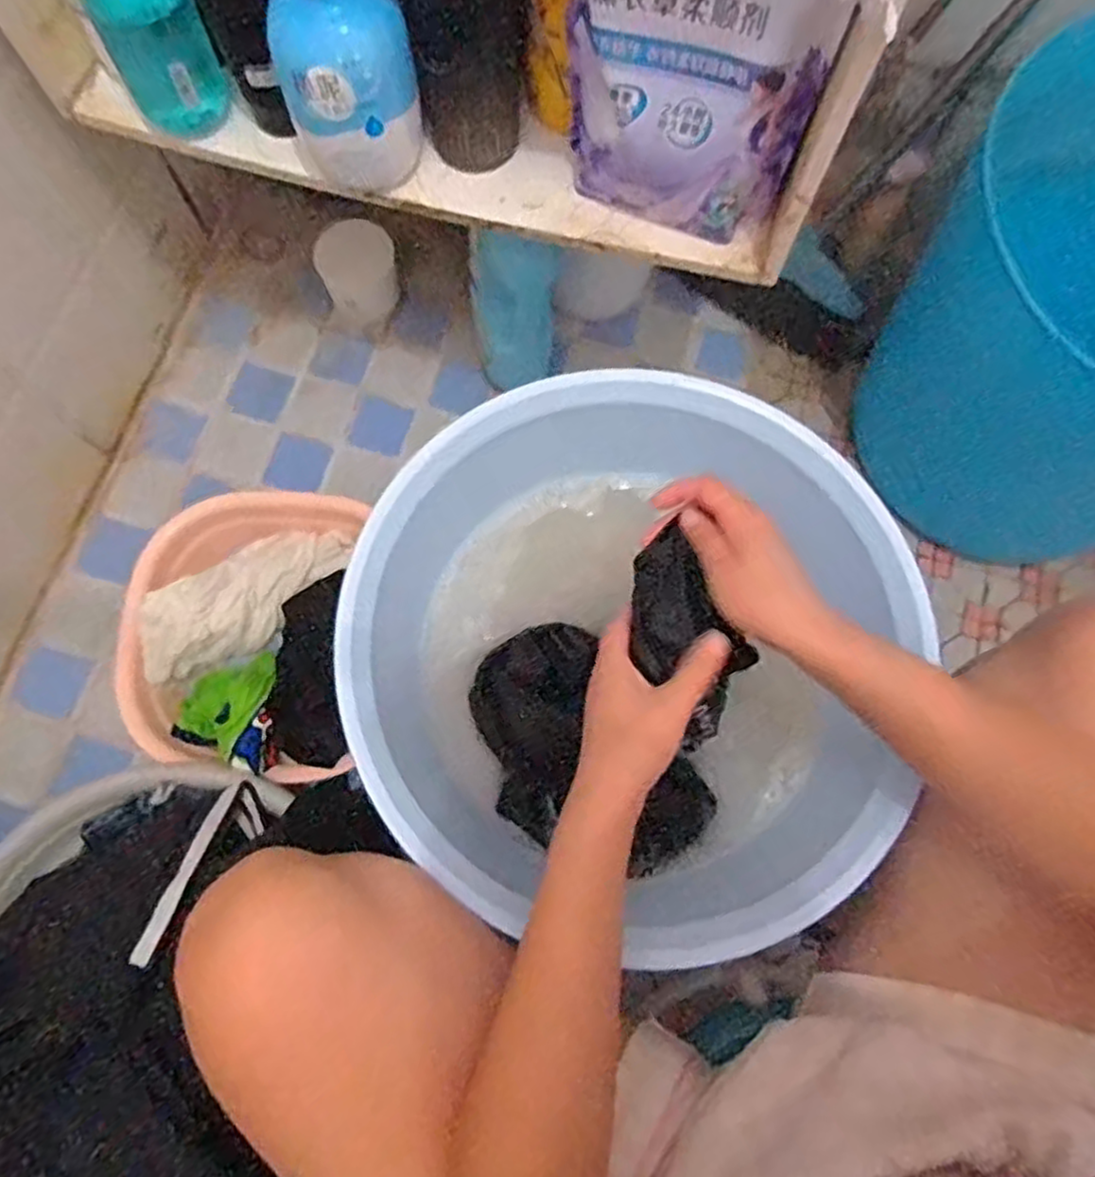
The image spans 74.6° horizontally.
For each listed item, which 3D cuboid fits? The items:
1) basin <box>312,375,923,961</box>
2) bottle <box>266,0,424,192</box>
[{"bbox_3d":[0.062,0.038,0.520,0.379,0.114,0.370,0,74,-1],"label":"basin"},{"bbox_3d":[-0.133,-0.343,0.451,0.087,0.192,0.064,1,74,-1],"label":"bottle"}]

